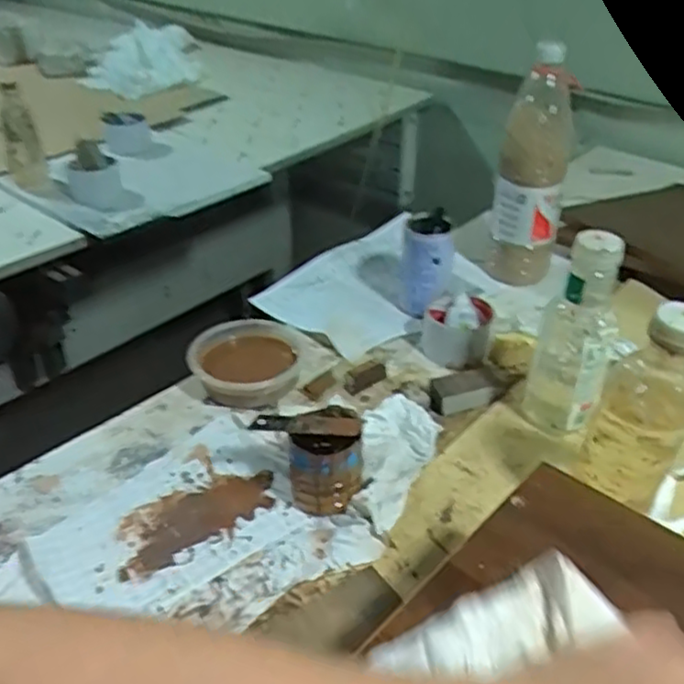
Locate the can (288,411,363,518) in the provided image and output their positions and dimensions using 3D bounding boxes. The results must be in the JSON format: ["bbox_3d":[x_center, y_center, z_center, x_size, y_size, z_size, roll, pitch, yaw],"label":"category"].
[{"bbox_3d":[-0.013,0.108,0.633,0.062,0.068,0.073,7,38,11],"label":"can"}]

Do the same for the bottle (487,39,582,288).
[{"bbox_3d":[0.248,-0.213,0.922,0.087,0.296,0.070,9,37,13],"label":"bottle"}]

